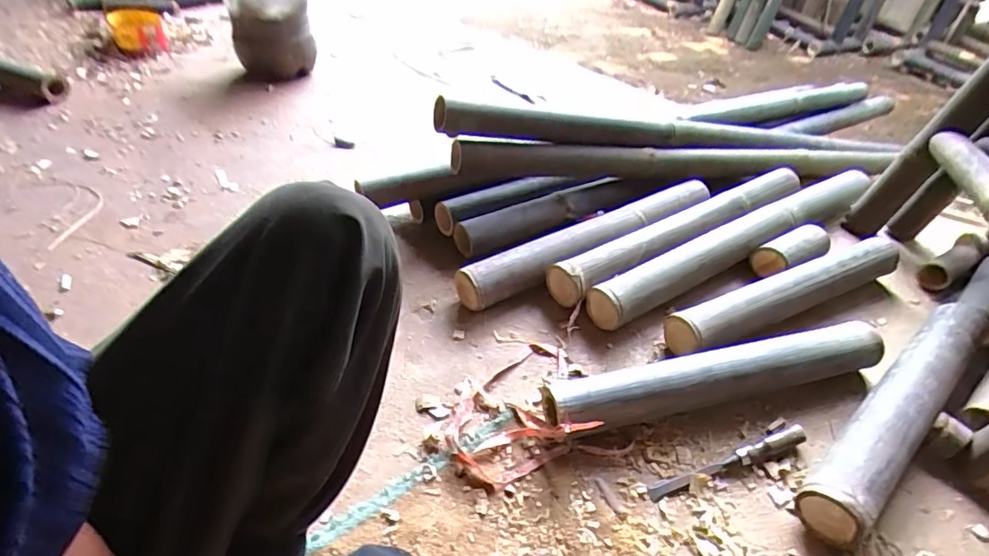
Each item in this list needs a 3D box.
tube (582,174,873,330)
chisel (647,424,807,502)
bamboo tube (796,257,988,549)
[{"bbox_3d":[0.500,-0.074,1.038,0.793,0.078,0.078,-22,46,-26],"label":"tube"},{"bbox_3d":[0.313,0.244,0.692,0.243,0.025,0.020,-12,42,-17],"label":"chisel"},{"bbox_3d":[0.680,0.142,0.803,0.742,0.078,0.090,-27,49,-31],"label":"bamboo tube"}]

